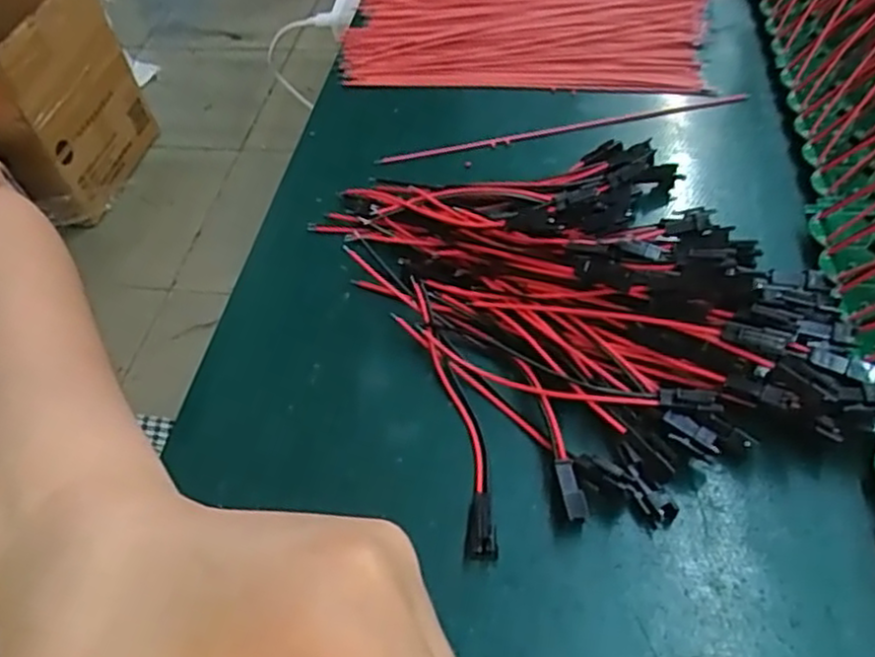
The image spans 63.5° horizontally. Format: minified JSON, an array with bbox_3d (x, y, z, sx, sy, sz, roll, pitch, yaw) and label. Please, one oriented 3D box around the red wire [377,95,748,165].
[{"bbox_3d":[0.060,-0.093,0.328,0.175,0.006,0.010,-13,52,-5],"label":"red wire"}]

